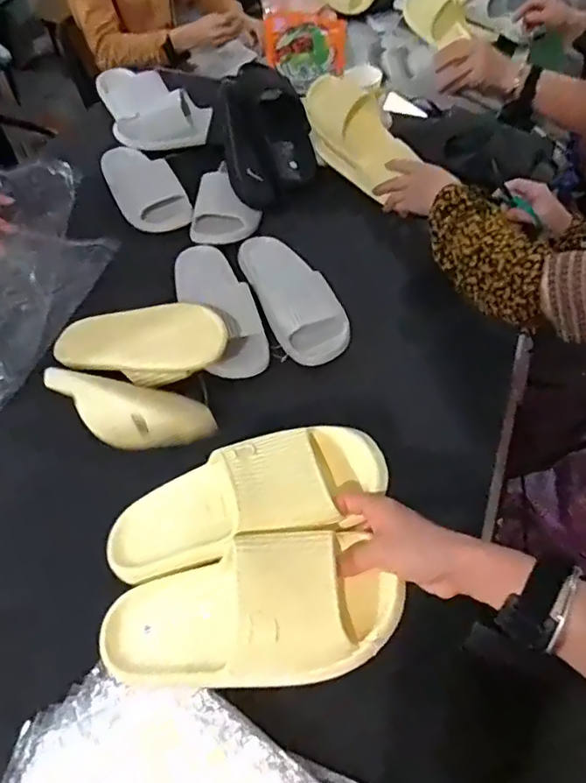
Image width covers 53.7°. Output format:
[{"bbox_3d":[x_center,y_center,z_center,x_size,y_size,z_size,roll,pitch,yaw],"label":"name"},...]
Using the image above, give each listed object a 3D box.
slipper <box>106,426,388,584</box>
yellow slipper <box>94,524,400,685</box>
[{"bbox_3d":[-0.051,0.099,0.525,0.260,0.069,0.099,-23,51,19],"label":"slipper"},{"bbox_3d":[-0.043,0.173,0.455,0.235,0.069,0.102,-17,50,21],"label":"yellow slipper"}]

